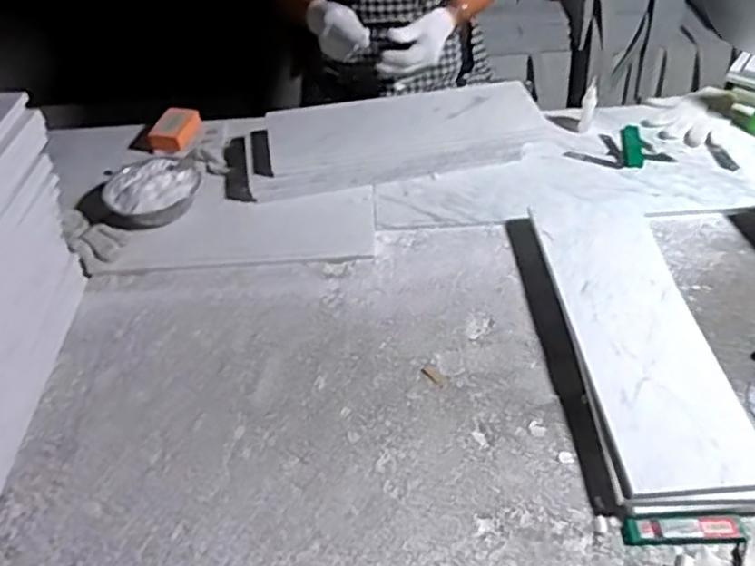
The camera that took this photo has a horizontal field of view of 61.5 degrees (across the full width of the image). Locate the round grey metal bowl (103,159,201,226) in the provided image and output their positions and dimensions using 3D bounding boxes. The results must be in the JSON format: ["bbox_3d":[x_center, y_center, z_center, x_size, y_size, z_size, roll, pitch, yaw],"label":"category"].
[{"bbox_3d":[-0.356,-0.141,1.017,0.143,0.055,0.121,-16,47,-9],"label":"round grey metal bowl"}]

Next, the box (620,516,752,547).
[{"bbox_3d":[0.307,0.248,0.635,0.116,0.010,0.023,-2,45,4],"label":"box"}]

